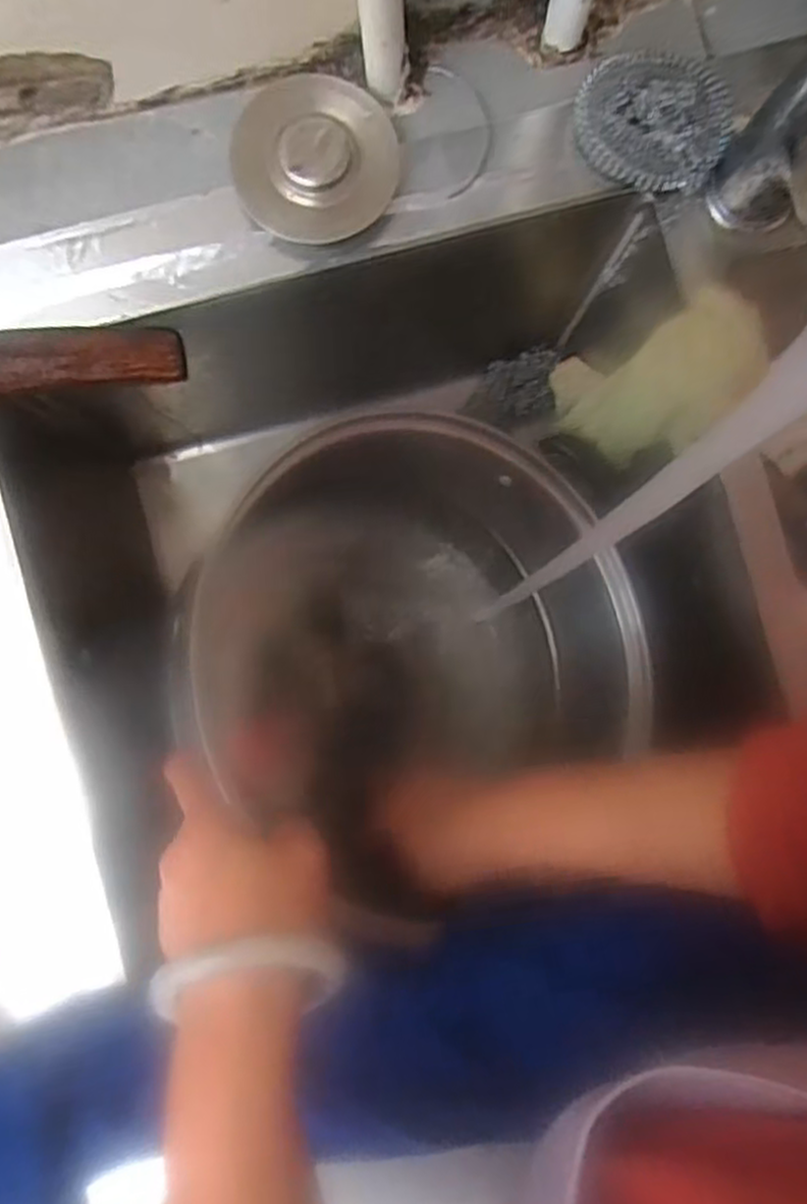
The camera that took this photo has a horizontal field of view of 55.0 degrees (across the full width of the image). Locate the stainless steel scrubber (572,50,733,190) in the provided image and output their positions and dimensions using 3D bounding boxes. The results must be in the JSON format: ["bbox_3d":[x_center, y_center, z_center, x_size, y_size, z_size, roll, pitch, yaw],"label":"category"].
[{"bbox_3d":[0.127,-0.245,0.396,0.076,0.031,0.063,30,87,-1],"label":"stainless steel scrubber"}]

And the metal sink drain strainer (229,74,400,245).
[{"bbox_3d":[-0.044,-0.225,0.394,0.081,0.008,0.075,-5,105,-6],"label":"metal sink drain strainer"}]

